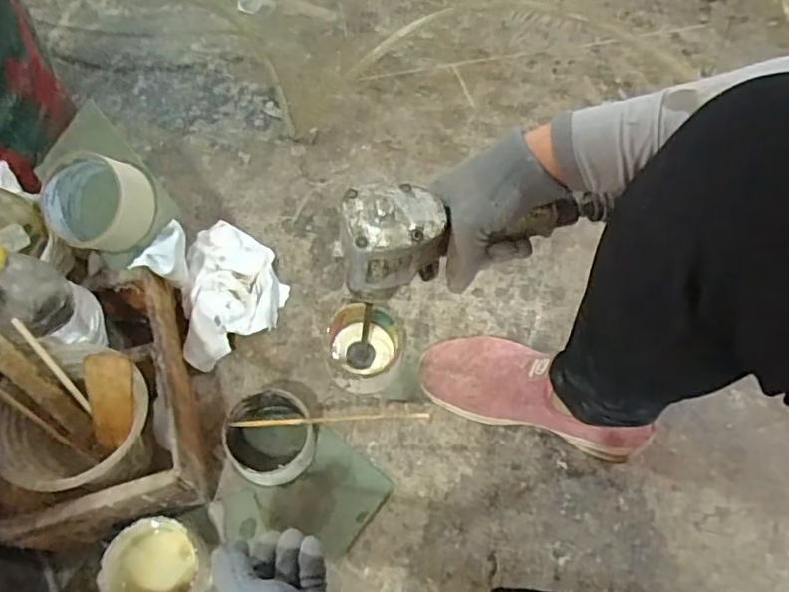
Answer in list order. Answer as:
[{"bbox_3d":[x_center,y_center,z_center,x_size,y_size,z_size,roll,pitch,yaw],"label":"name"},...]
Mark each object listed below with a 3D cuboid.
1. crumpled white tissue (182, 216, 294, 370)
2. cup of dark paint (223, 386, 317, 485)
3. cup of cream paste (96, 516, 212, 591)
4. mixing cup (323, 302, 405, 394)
[{"bbox_3d":[-0.176,-0.012,0.658,0.109,0.050,0.158,-5,62,-3],"label":"crumpled white tissue"},{"bbox_3d":[-0.121,0.139,0.573,0.082,0.047,0.084,0,62,-1],"label":"cup of dark paint"},{"bbox_3d":[-0.205,0.239,0.516,0.081,0.045,0.079,1,62,0],"label":"cup of cream paste"},{"bbox_3d":[-0.032,0.051,0.628,0.081,0.048,0.089,0,62,-1],"label":"mixing cup"}]

